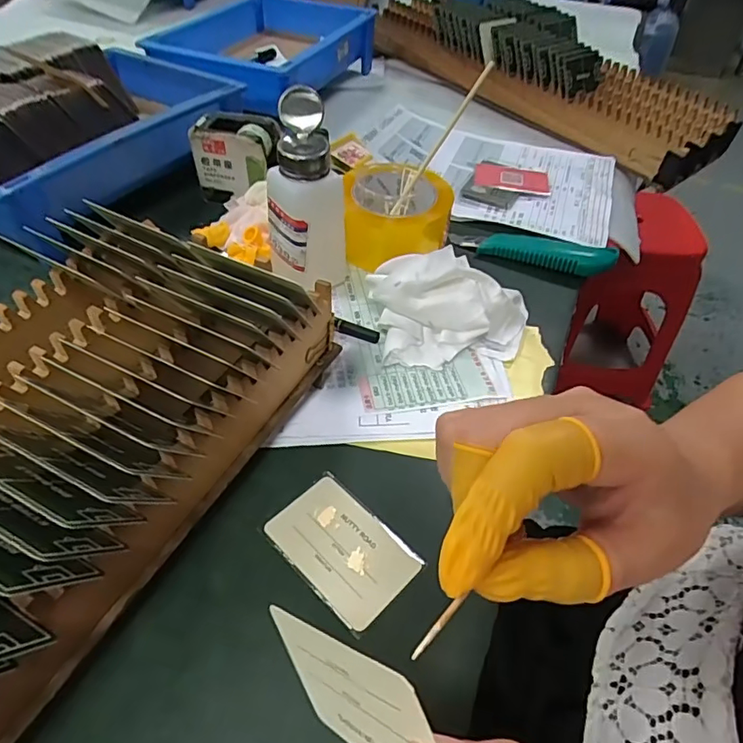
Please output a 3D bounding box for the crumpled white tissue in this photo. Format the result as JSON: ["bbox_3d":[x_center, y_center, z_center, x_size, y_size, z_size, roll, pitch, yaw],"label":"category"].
[{"bbox_3d":[0.069,-0.054,0.419,0.138,0.064,0.081,1,47,-4],"label":"crumpled white tissue"}]

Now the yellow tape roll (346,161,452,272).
[{"bbox_3d":[0.026,-0.151,0.499,0.096,0.075,0.096,2,47,-3],"label":"yellow tape roll"}]

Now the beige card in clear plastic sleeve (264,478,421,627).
[{"bbox_3d":[-0.018,0.103,0.309,0.085,0.004,0.054,37,55,26],"label":"beige card in clear plastic sleeve"}]

